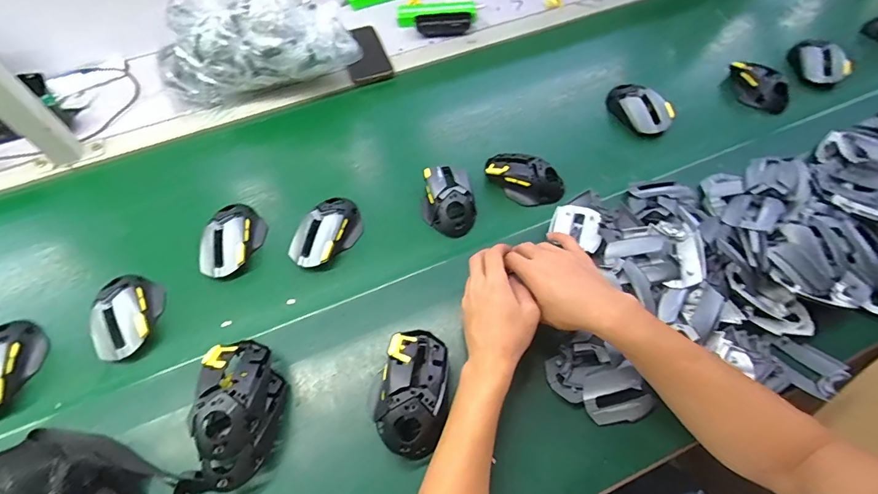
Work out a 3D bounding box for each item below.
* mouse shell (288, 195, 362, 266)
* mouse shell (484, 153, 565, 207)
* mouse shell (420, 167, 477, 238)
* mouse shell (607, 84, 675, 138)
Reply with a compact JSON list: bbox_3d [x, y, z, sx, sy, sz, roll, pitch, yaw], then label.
[{"bbox_3d":[-0.150,-0.023,0.575,0.067,0.036,0.118,25,62,17],"label":"mouse shell"},{"bbox_3d":[0.122,-0.104,0.620,0.120,0.038,0.066,33,65,21],"label":"mouse shell"},{"bbox_3d":[0.012,-0.070,0.600,0.073,0.038,0.111,-11,57,-4],"label":"mouse shell"},{"bbox_3d":[0.327,-0.230,0.694,0.111,0.032,0.064,36,66,23],"label":"mouse shell"}]

